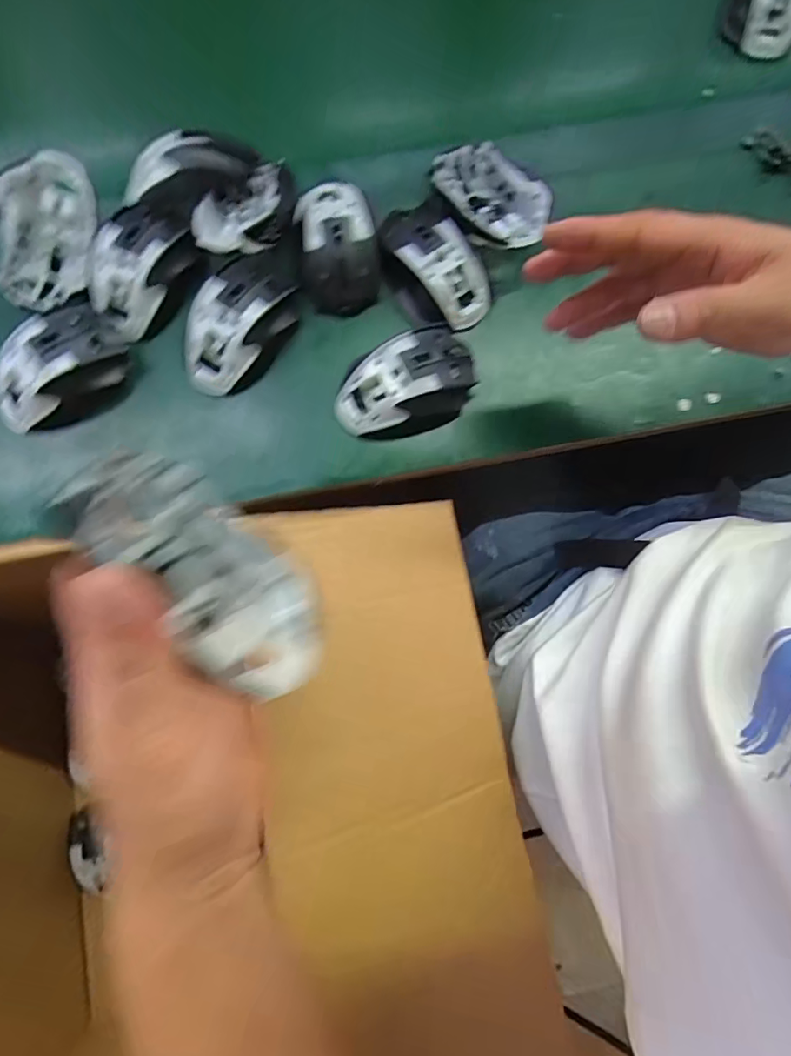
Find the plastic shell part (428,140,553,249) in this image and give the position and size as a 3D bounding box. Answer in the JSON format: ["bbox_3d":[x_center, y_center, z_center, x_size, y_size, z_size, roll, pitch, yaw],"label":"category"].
[{"bbox_3d":[0.078,-0.276,0.419,0.107,0.030,0.069,42,80,7],"label":"plastic shell part"}]

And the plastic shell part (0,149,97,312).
[{"bbox_3d":[-0.278,-0.237,0.400,0.069,0.036,0.115,5,104,0],"label":"plastic shell part"}]

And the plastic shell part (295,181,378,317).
[{"bbox_3d":[-0.047,-0.248,0.422,0.073,0.035,0.115,-6,78,-2],"label":"plastic shell part"}]

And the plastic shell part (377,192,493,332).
[{"bbox_3d":[0.033,-0.224,0.420,0.067,0.040,0.113,-35,81,-8],"label":"plastic shell part"}]

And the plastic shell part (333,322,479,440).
[{"bbox_3d":[0.009,-0.119,0.403,0.121,0.034,0.076,-27,80,-6],"label":"plastic shell part"}]

